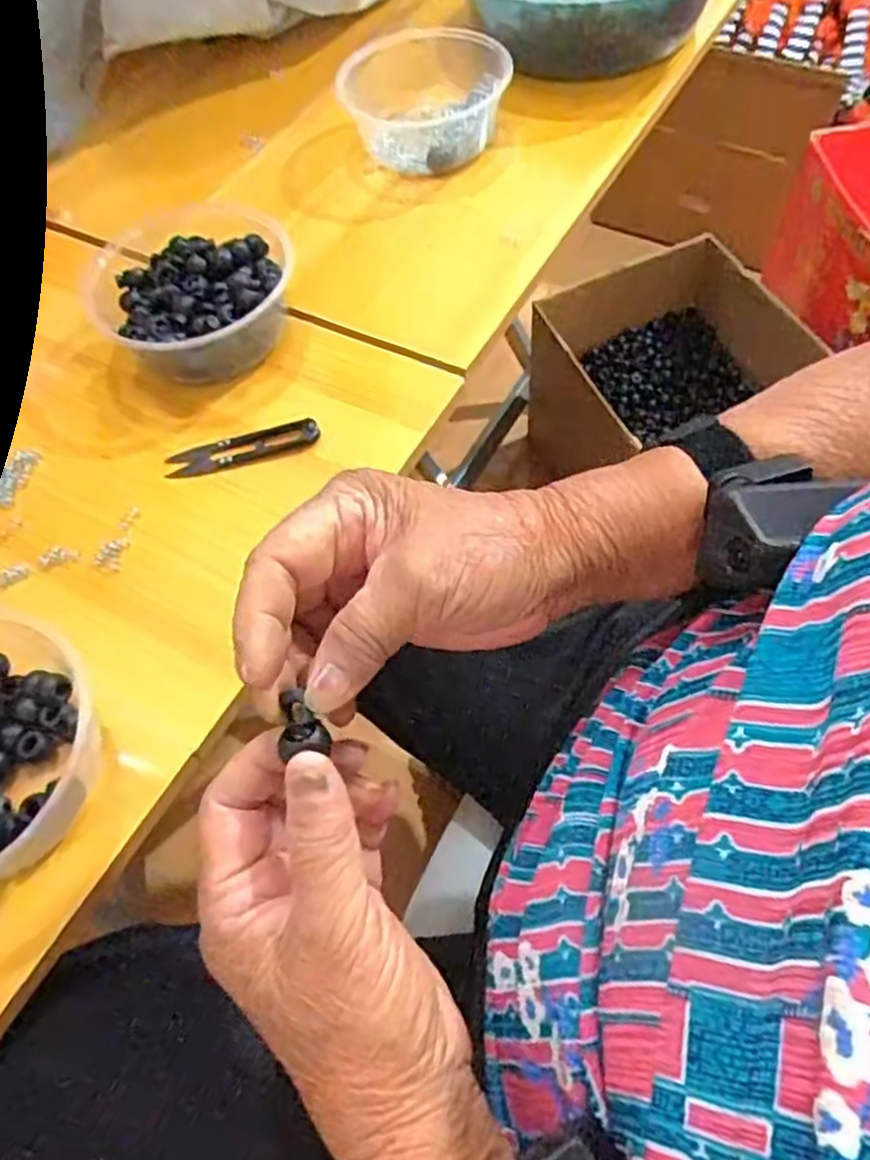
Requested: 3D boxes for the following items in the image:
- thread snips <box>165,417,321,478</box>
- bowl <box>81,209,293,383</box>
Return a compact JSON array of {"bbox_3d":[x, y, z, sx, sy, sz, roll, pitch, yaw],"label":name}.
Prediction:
[{"bbox_3d":[-0.126,-0.087,0.490,0.100,0.010,0.023,-11,62,-6],"label":"thread snips"},{"bbox_3d":[-0.169,-0.200,0.526,0.136,0.053,0.146,0,62,0],"label":"bowl"}]

